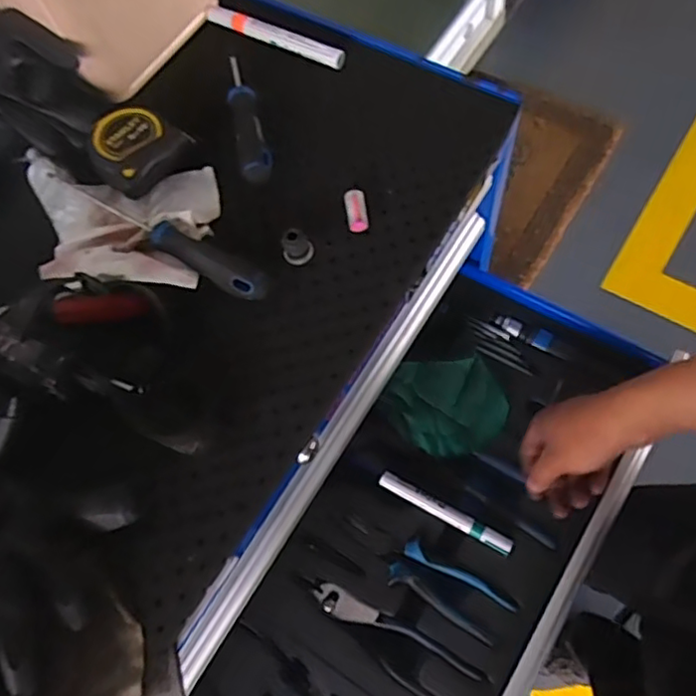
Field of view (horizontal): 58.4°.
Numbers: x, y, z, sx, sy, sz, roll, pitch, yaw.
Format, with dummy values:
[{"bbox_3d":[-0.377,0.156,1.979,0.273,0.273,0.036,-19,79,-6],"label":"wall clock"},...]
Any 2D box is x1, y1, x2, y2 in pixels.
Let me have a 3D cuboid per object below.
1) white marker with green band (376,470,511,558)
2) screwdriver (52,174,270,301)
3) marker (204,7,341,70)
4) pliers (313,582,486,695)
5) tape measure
[{"bbox_3d":[0.097,0.165,0.628,0.142,0.014,0.016,27,74,16],"label":"white marker with green band"},{"bbox_3d":[-0.145,-0.087,0.485,0.187,0.022,0.025,27,74,16],"label":"screwdriver"},{"bbox_3d":[-0.067,-0.284,0.566,0.143,0.017,0.015,28,74,16],"label":"marker"},{"bbox_3d":[0.041,0.284,0.598,0.170,0.017,0.049,29,75,16],"label":"pliers"},{"bbox_3d":[-0.170,-0.162,0.501,0.071,0.030,0.057,-43,70,-10],"label":"tape measure"}]

